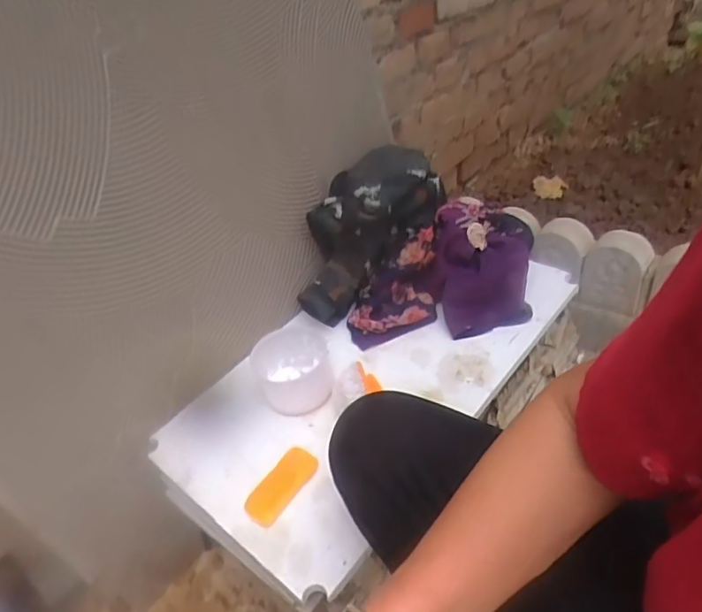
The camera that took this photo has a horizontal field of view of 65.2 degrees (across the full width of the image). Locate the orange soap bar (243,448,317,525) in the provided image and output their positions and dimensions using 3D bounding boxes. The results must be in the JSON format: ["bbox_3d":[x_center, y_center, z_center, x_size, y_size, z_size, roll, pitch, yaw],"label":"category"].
[{"bbox_3d":[-0.082,0.217,0.666,0.038,0.024,0.100,20,45,33],"label":"orange soap bar"}]

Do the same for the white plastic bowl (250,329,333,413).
[{"bbox_3d":[-0.083,0.093,0.774,0.111,0.069,0.112,-12,37,-5],"label":"white plastic bowl"}]

